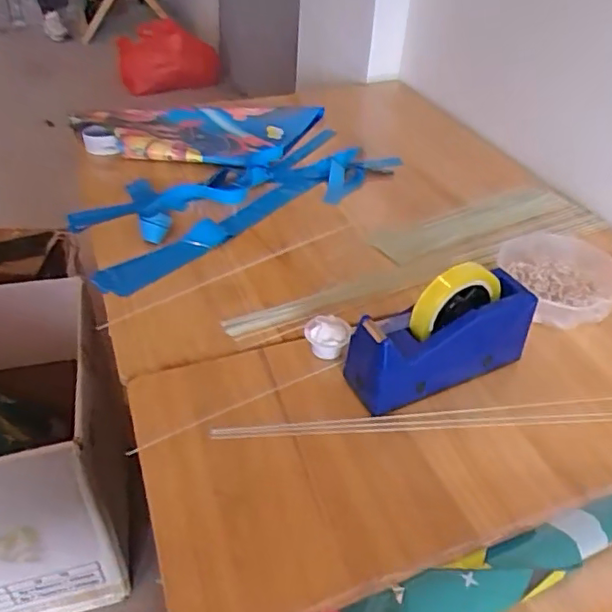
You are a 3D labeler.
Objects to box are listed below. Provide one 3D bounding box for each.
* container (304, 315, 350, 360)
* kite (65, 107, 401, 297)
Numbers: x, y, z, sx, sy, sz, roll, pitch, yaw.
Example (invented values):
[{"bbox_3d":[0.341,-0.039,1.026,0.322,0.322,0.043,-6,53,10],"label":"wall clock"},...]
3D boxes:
[{"bbox_3d":[0.024,0.037,0.672,0.050,0.040,0.039,1,39,-1],"label":"container"},{"bbox_3d":[-0.178,-0.274,1.051,0.571,0.041,0.528,-23,45,-28],"label":"kite"}]

